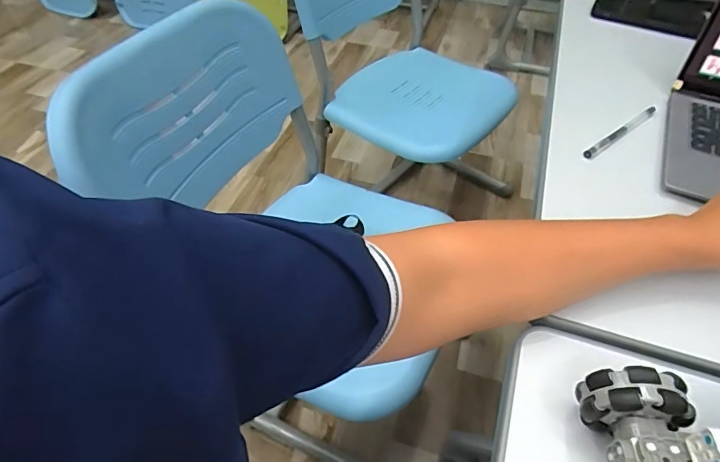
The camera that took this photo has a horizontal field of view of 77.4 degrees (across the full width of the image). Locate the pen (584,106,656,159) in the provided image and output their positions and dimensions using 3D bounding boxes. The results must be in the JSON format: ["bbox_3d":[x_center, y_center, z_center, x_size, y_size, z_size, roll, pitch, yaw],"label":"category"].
[{"bbox_3d":[0.300,-0.113,0.517,0.135,0.013,0.009,-30,56,-25],"label":"pen"}]

